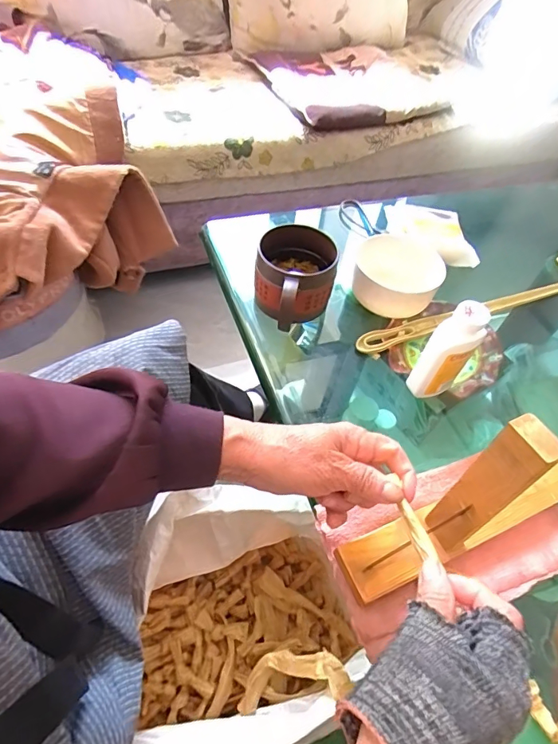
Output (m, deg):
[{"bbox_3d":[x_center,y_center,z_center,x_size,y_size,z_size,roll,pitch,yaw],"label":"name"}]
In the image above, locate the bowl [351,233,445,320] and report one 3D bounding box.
[{"bbox_3d":[0.151,-0.127,0.572,0.104,0.057,0.104,13,53,4],"label":"bowl"}]

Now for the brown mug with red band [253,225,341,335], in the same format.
[{"bbox_3d":[0.016,-0.110,0.519,0.092,0.070,0.124,10,53,1],"label":"brown mug with red band"}]

